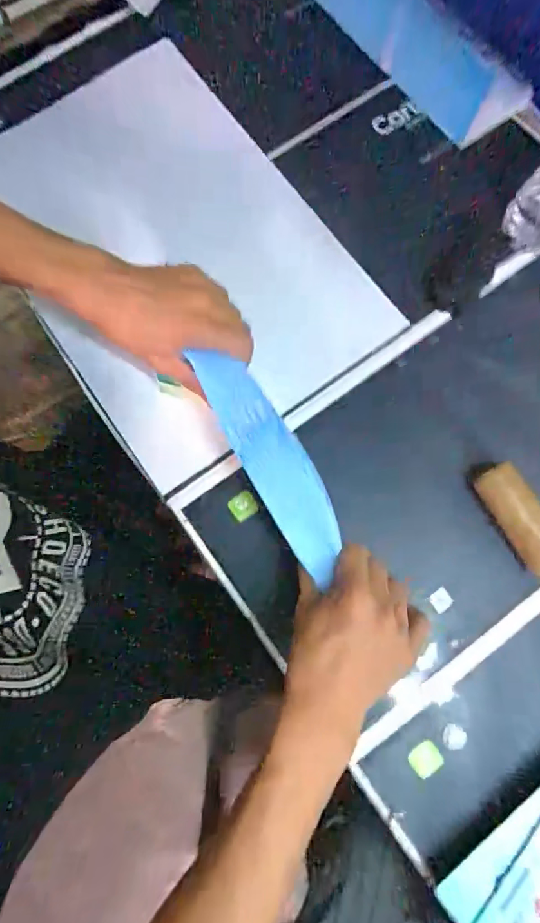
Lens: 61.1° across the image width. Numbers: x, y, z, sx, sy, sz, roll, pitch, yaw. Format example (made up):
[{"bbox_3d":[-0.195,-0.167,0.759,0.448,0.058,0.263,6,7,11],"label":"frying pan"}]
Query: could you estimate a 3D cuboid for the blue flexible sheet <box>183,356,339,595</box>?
[{"bbox_3d":[0.003,-0.002,0.367,0.049,0.025,0.193,-29,84,-5],"label":"blue flexible sheet"}]

